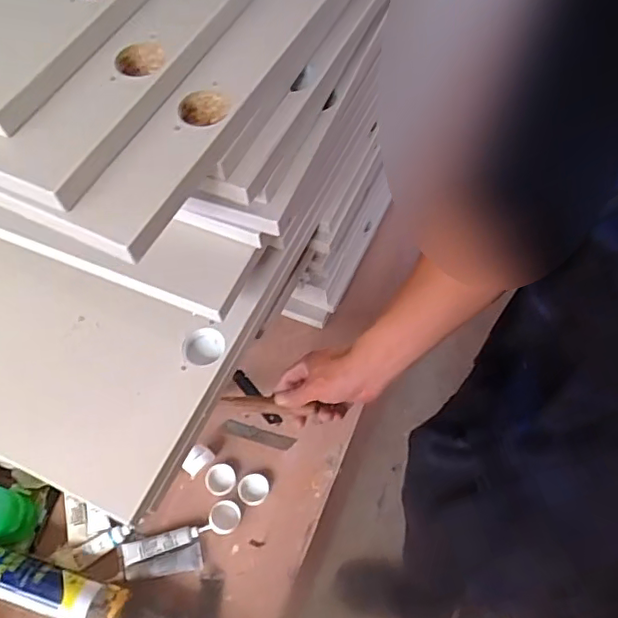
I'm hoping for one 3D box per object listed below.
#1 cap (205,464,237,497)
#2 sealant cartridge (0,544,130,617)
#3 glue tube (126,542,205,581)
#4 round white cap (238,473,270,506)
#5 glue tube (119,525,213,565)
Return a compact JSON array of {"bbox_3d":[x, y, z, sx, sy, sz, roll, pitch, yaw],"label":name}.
[{"bbox_3d":[-0.114,0.220,0.743,0.039,0.009,0.038,-1,60,3],"label":"cap"},{"bbox_3d":[-0.367,0.303,0.664,0.323,0.045,0.066,14,61,10],"label":"sealant cartridge"},{"bbox_3d":[-0.171,0.302,0.683,0.086,0.015,0.029,-15,61,-5],"label":"glue tube"},{"bbox_3d":[-0.071,0.230,0.735,0.039,0.010,0.038,-1,60,3],"label":"round white cap"},{"bbox_3d":[-0.172,0.281,0.698,0.103,0.014,0.024,-19,61,-7],"label":"glue tube"}]

